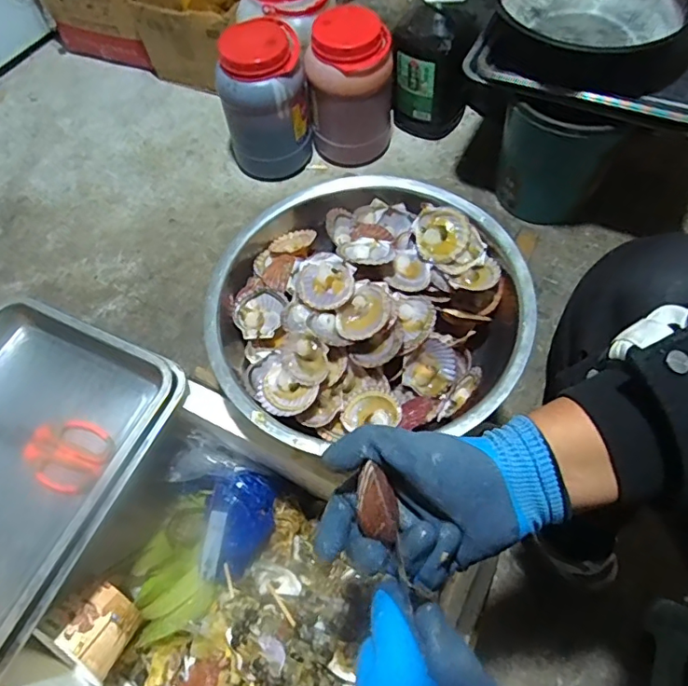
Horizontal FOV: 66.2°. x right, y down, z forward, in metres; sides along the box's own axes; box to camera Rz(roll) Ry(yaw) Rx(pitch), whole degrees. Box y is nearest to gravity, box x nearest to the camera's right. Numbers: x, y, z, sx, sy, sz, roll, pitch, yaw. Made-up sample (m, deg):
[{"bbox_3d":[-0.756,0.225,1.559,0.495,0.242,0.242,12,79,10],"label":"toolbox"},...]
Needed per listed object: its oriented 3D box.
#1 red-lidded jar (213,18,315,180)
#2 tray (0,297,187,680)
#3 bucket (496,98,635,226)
[{"bbox_3d":[-0.168,-0.501,1.123,0.182,0.292,0.186,-2,62,3],"label":"red-lidded jar"},{"bbox_3d":[-0.404,0.146,0.621,0.306,0.046,0.384,21,65,14],"label":"tray"},{"bbox_3d":[0.425,-0.376,1.029,0.205,0.292,0.223,-2,62,3],"label":"bucket"}]

